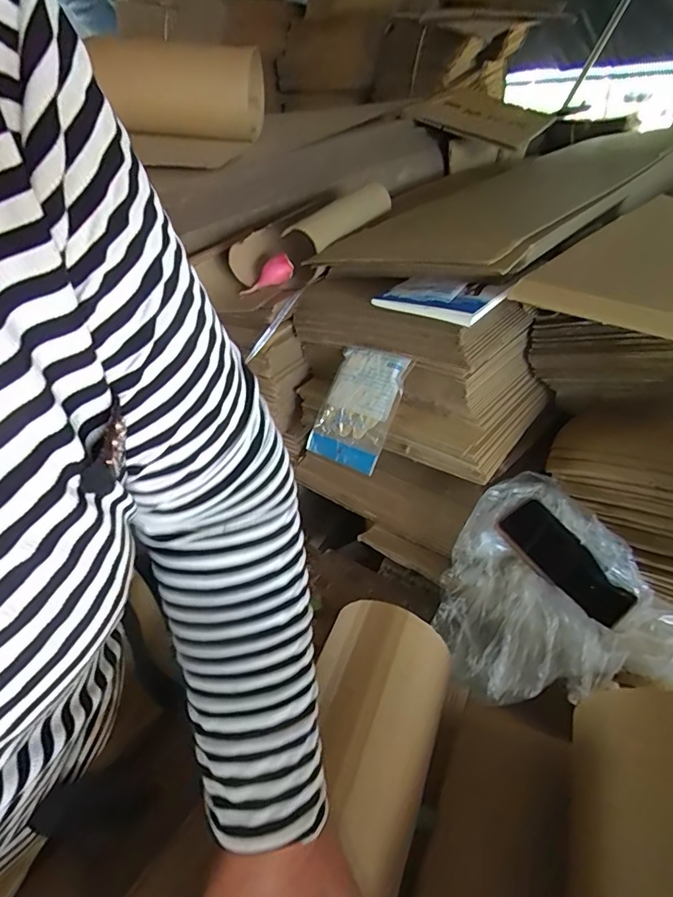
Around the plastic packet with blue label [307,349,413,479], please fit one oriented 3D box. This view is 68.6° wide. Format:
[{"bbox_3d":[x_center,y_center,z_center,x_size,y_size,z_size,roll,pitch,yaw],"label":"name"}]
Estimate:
[{"bbox_3d":[0.030,-0.063,0.757,0.136,0.177,0.013,22,2,39],"label":"plastic packet with blue label"}]

